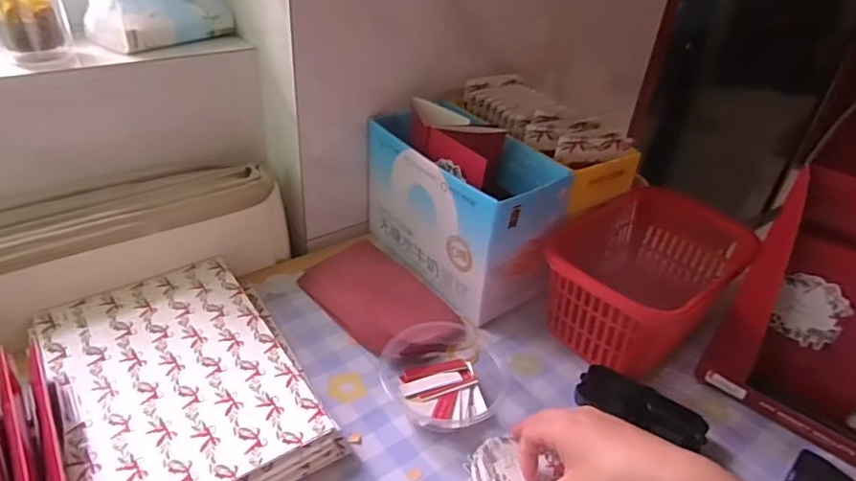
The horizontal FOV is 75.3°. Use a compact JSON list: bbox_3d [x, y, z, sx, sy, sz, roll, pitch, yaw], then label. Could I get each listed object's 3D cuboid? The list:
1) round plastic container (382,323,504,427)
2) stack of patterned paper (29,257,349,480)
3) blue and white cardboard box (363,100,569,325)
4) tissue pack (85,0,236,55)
[{"bbox_3d":[0.024,0.122,0.521,0.122,0.039,0.101,-17,41,-28],"label":"round plastic container"},{"bbox_3d":[-0.211,0.123,0.488,0.192,0.045,0.267,-20,43,-32],"label":"stack of patterned paper"},{"bbox_3d":[0.038,-0.043,0.642,0.121,0.145,0.221,-19,42,-30],"label":"blue and white cardboard box"},{"bbox_3d":[-0.297,-0.266,0.612,0.089,0.075,0.146,29,41,29],"label":"tissue pack"}]

